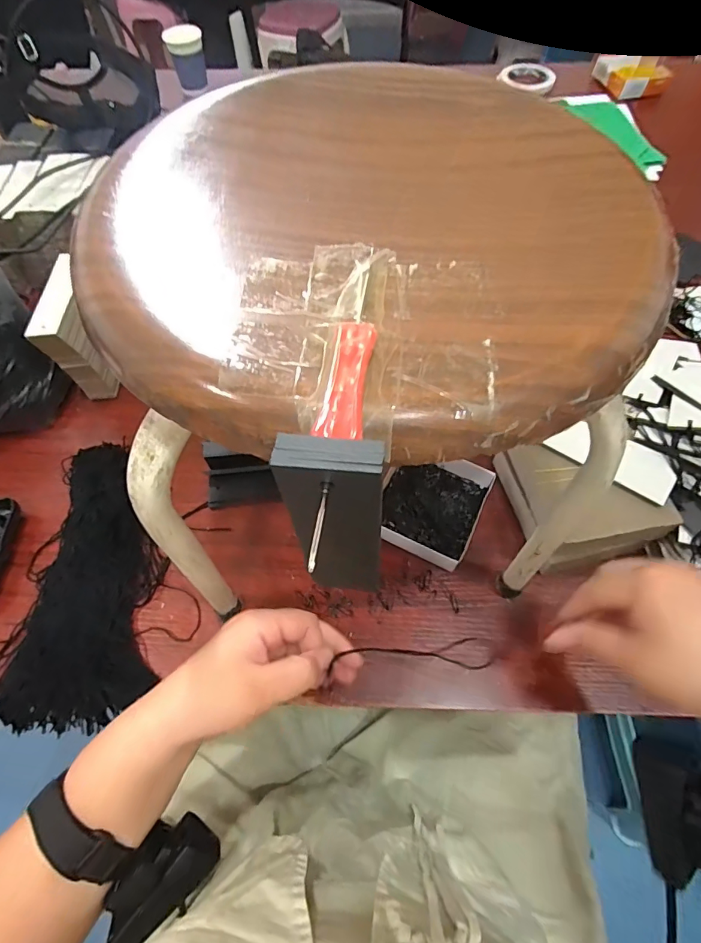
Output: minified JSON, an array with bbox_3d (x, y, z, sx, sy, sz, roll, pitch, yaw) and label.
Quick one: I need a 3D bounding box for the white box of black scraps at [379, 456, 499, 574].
[{"bbox_3d":[0.082,0.030,0.455,0.096,0.020,0.114,24,64,15],"label":"white box of black scraps"}]

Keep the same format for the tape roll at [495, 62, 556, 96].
[{"bbox_3d":[0.365,-0.792,0.914,0.104,0.019,0.111,-1,60,2],"label":"tape roll"}]

